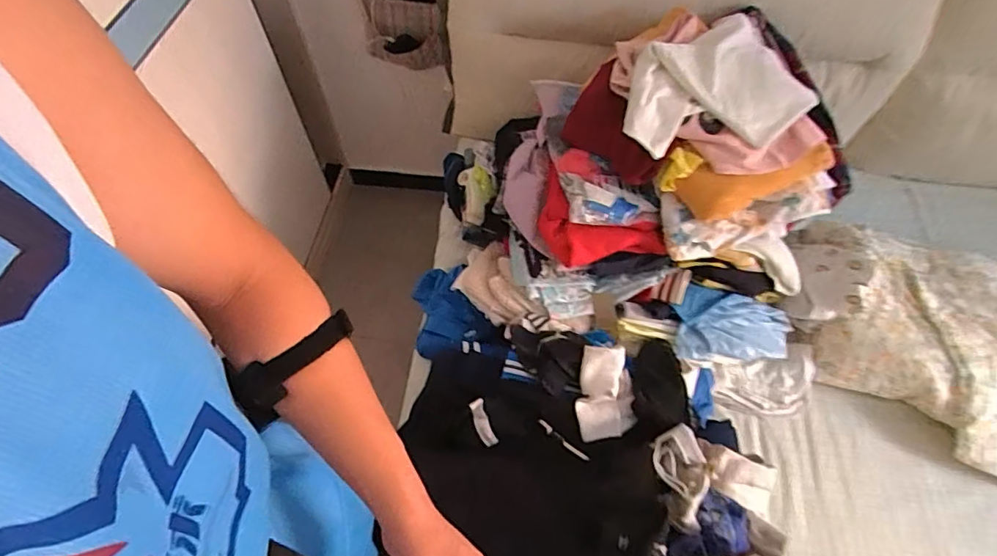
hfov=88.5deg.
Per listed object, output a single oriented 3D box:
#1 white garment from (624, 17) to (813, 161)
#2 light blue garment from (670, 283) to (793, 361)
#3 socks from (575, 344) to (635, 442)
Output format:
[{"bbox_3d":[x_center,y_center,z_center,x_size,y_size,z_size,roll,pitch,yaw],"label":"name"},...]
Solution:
[{"bbox_3d":[0.331,-0.290,0.802,0.277,0.076,0.222,-23,61,-14],"label":"white garment"},{"bbox_3d":[0.417,0.085,0.899,0.224,0.070,0.122,4,58,3],"label":"light blue garment"},{"bbox_3d":[0.169,0.180,0.804,0.092,0.069,0.128,-2,58,-2],"label":"socks"}]

